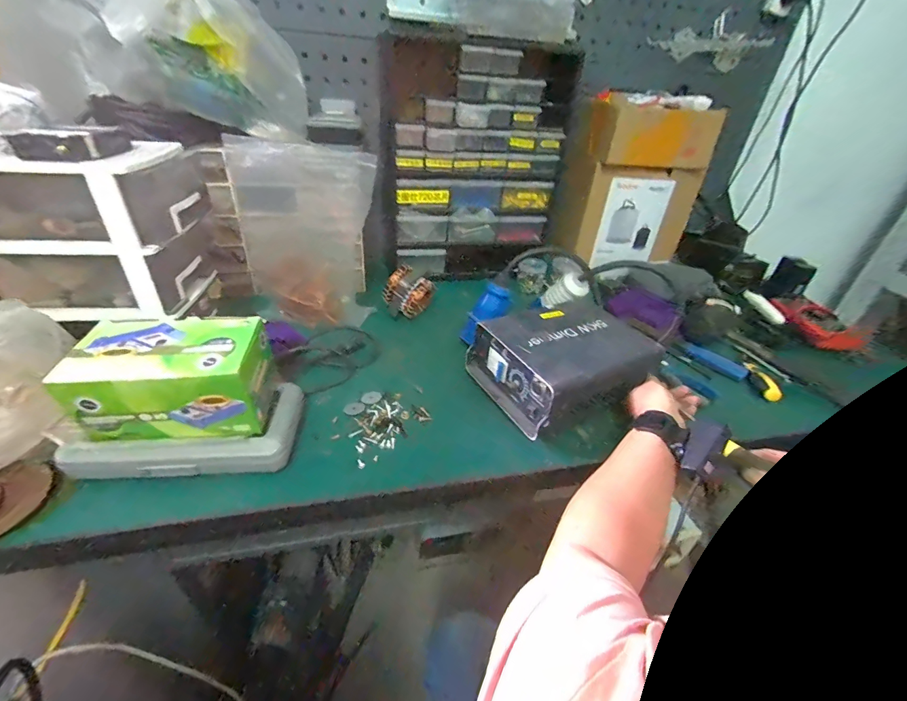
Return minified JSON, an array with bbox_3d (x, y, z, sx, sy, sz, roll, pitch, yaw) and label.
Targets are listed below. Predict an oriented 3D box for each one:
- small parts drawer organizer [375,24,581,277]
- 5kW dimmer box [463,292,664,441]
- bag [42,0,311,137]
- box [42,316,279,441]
[{"bbox_3d":[0.039,-0.400,0.869,0.376,0.433,0.170,-1,35,-10],"label":"small parts drawer organizer"},{"bbox_3d":[0.167,0.017,0.605,0.226,0.093,0.181,-13,38,-25],"label":"5kW dimmer box"},{"bbox_3d":[-0.390,-0.493,0.595,0.299,0.285,0.121,-5,36,-16],"label":"bag"},{"bbox_3d":[-0.303,0.029,0.453,0.183,0.098,0.099,-2,35,-11],"label":"box"}]

